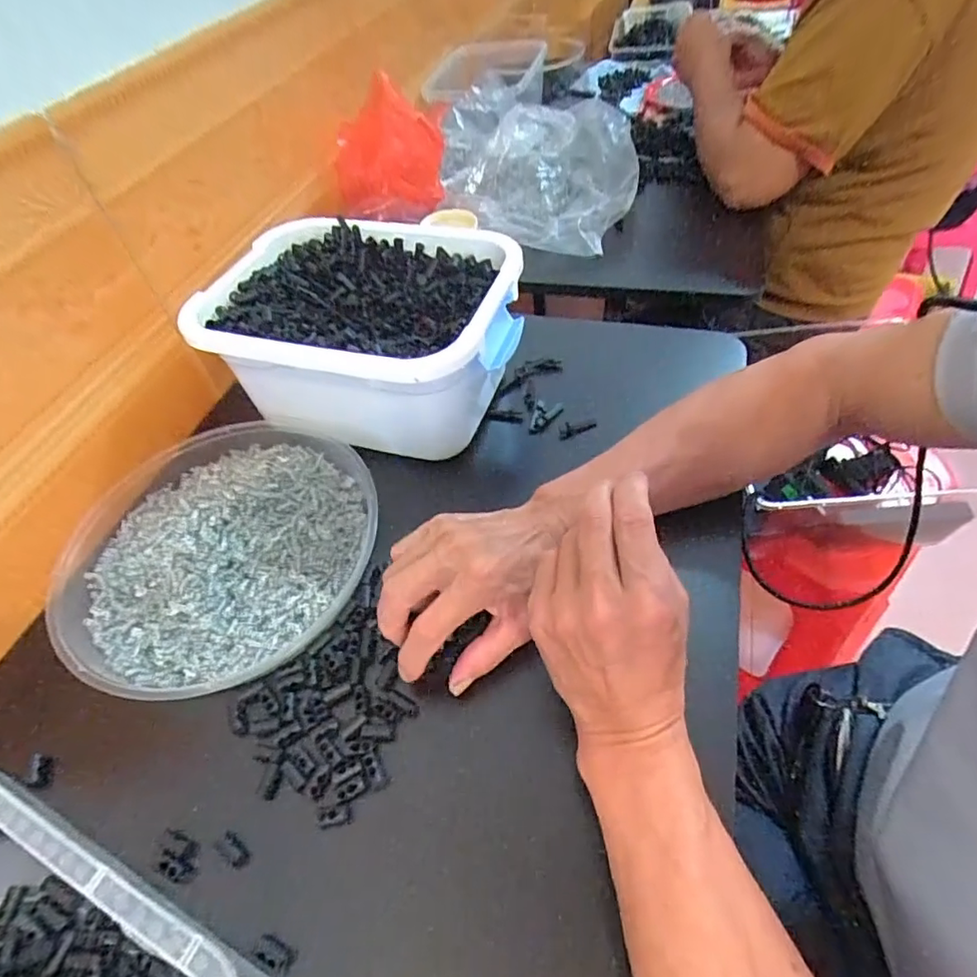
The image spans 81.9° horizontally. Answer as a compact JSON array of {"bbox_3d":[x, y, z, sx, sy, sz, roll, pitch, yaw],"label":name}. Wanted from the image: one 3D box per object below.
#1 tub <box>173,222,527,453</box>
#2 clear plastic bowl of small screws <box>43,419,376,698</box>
[{"bbox_3d":[-0.106,-0.133,0.495,0.247,0.109,0.183,12,53,15],"label":"tub"},{"bbox_3d":[-0.200,0.038,0.424,0.228,0.040,0.222,-3,51,4],"label":"clear plastic bowl of small screws"}]

